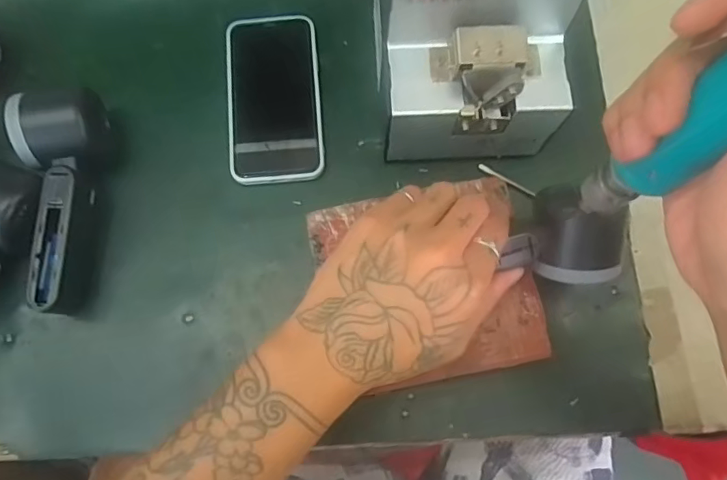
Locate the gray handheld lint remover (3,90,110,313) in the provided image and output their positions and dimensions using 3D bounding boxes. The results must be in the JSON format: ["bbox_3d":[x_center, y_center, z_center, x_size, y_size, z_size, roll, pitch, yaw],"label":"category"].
[{"bbox_3d":[-0.220,-0.029,0.378,0.054,0.049,0.161,-2,87,0],"label":"gray handheld lint remover"}]

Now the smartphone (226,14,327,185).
[{"bbox_3d":[-0.073,-0.117,0.425,0.075,0.010,0.147,-5,74,-1],"label":"smartphone"}]

